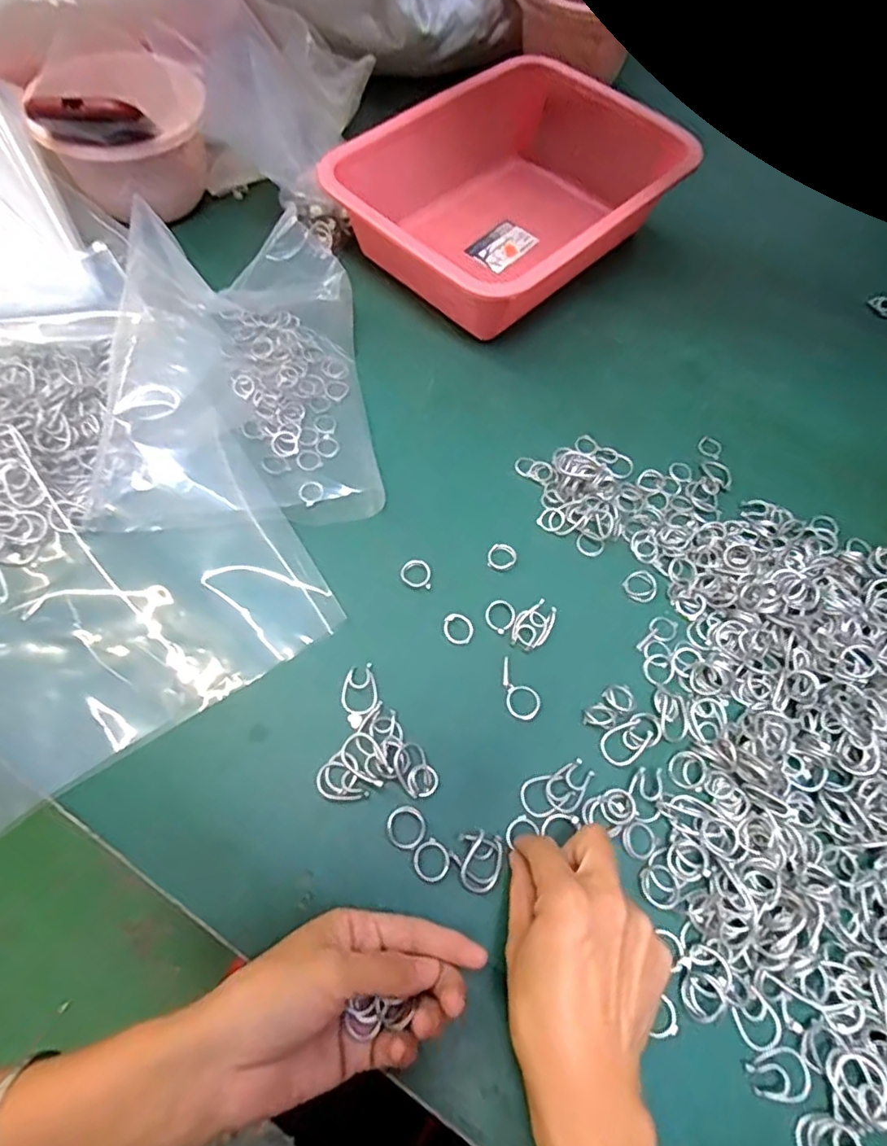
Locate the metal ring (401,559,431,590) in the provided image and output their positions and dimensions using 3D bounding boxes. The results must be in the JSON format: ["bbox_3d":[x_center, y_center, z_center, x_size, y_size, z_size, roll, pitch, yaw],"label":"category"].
[{"bbox_3d":[-0.020,0.000,0.427,0.021,0.004,0.022,1,64,-3],"label":"metal ring"}]

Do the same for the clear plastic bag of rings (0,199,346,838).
[{"bbox_3d":[-0.278,-0.056,0.413,0.325,0.041,0.373,-28,69,-16],"label":"clear plastic bag of rings"}]

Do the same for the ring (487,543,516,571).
[{"bbox_3d":[0.043,-0.013,0.438,0.020,0.006,0.023,18,64,5],"label":"ring"}]

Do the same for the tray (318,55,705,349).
[{"bbox_3d":[0.077,-0.358,0.565,0.215,0.080,0.317,42,68,16],"label":"tray"}]

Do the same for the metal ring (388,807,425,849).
[{"bbox_3d":[-0.022,0.149,0.352,0.022,0.004,0.023,1,64,-3],"label":"metal ring"}]

